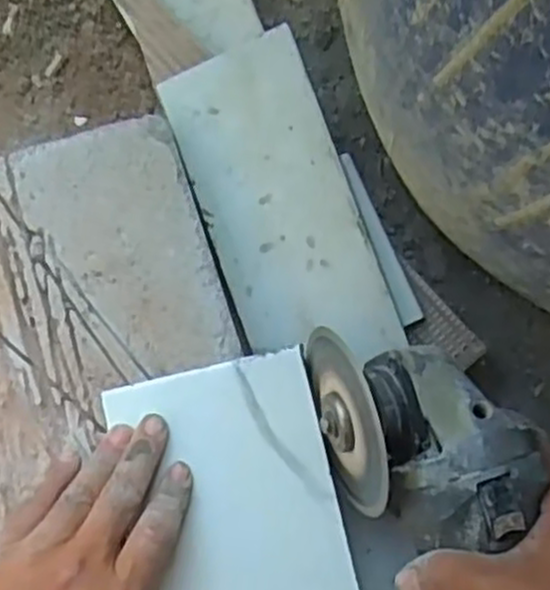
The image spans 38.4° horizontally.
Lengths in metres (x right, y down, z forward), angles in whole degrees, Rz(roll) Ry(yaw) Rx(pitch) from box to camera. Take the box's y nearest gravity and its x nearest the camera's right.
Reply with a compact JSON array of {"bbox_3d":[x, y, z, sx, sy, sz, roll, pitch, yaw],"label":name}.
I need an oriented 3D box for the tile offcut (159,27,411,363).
[{"bbox_3d":[0.001,-0.053,0.468,0.087,0.005,0.218,-22,84,14],"label":"tile offcut"}]

